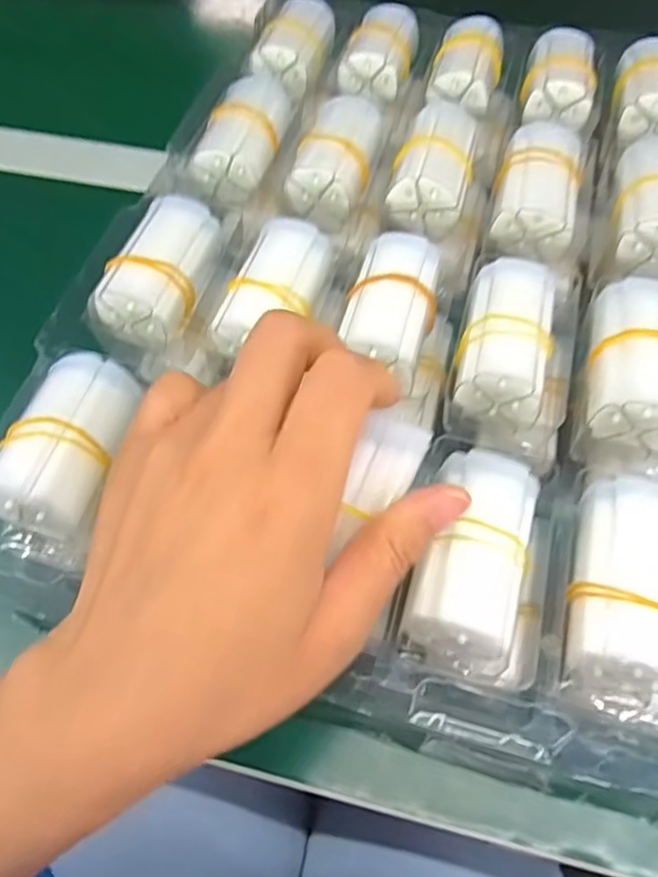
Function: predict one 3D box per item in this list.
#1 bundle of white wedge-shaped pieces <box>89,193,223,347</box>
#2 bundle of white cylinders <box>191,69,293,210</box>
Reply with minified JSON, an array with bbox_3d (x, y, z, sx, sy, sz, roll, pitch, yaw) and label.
[{"bbox_3d":[-0.073,-0.077,0.283,0.035,0.028,0.069,15,61,9],"label":"bundle of white wedge-shaped pieces"},{"bbox_3d":[-0.042,-0.158,0.339,0.036,0.030,0.071,15,61,10],"label":"bundle of white cylinders"}]

